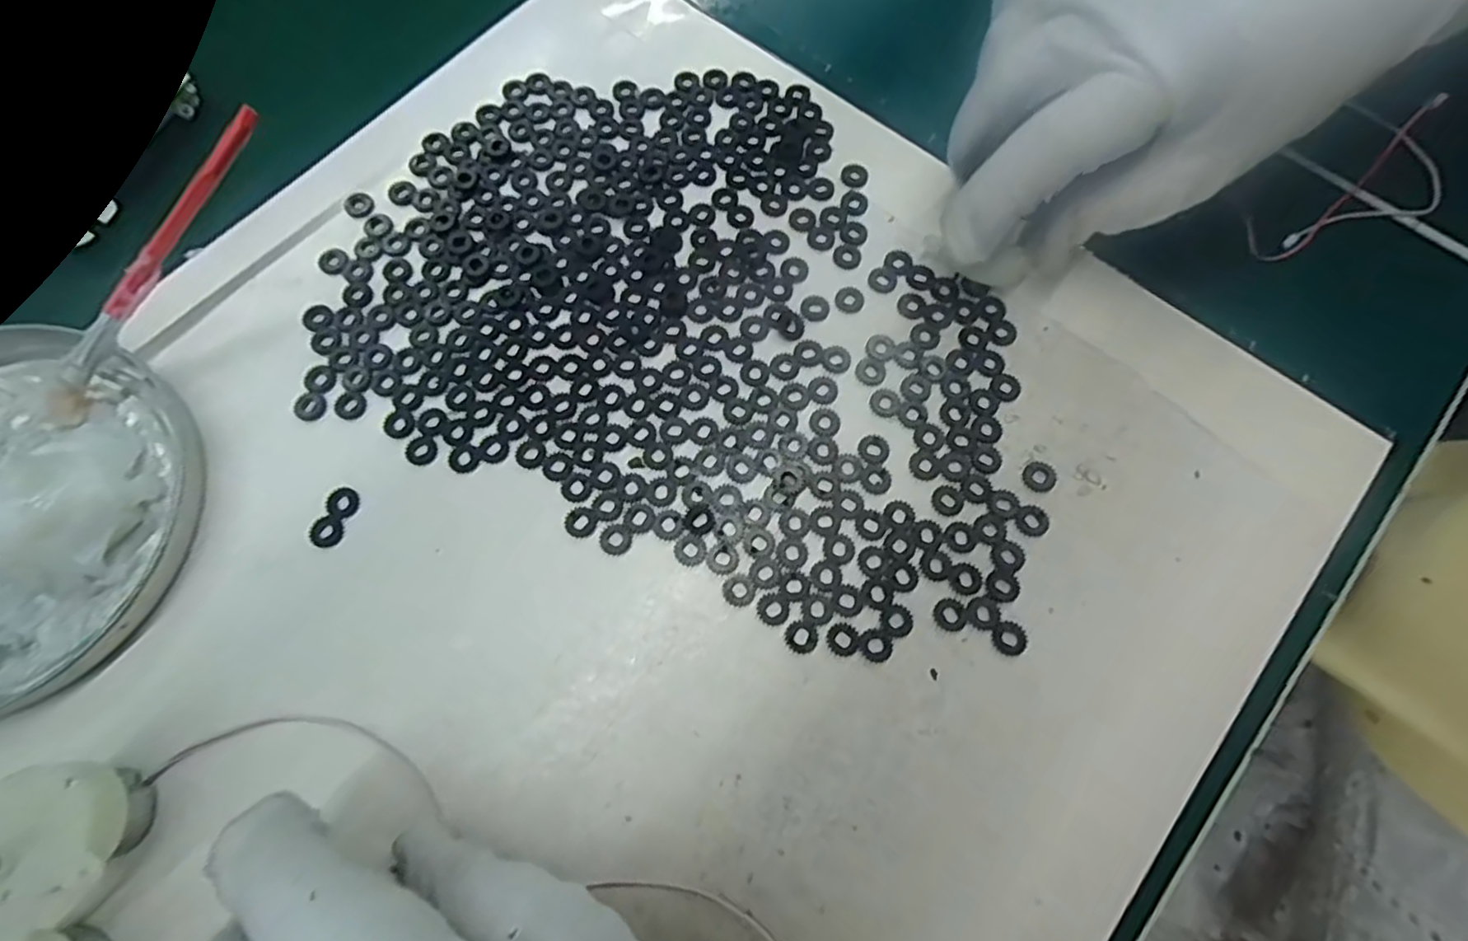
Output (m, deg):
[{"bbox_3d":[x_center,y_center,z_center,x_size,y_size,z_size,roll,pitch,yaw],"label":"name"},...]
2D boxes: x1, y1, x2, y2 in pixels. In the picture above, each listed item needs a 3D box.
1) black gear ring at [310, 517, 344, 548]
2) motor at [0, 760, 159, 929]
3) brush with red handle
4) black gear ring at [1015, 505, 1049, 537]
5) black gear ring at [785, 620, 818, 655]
[{"bbox_3d":[-0.135,0.020,0.217,0.010,0.004,0.010,0,72,0],"label":"black gear ring"},{"bbox_3d":[-0.181,0.097,0.176,0.027,0.027,0.039,-31,75,-10],"label":"motor"},{"bbox_3d":[-0.199,-0.065,0.222,0.009,0.011,0.114,37,94,11],"label":"brush with red handle"},{"bbox_3d":[0.099,0.016,0.217,0.010,0.004,0.010,0,72,0],"label":"black gear ring"},{"bbox_3d":[0.021,0.052,0.207,0.010,0.004,0.010,0,72,0],"label":"black gear ring"}]

